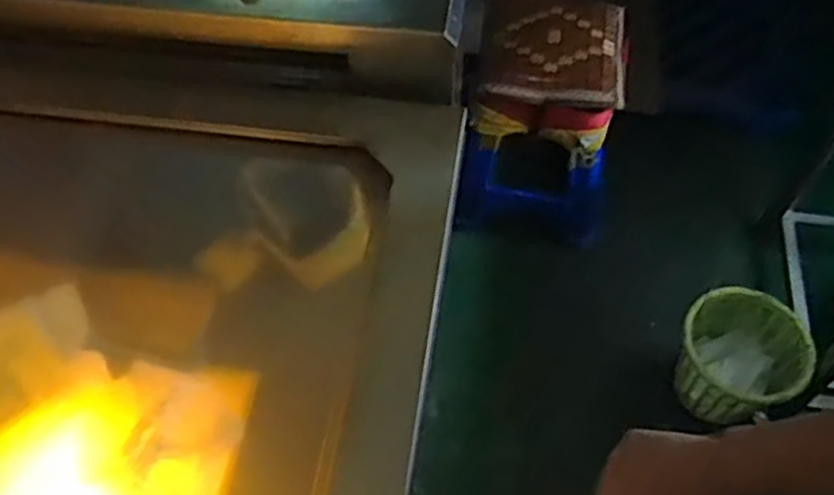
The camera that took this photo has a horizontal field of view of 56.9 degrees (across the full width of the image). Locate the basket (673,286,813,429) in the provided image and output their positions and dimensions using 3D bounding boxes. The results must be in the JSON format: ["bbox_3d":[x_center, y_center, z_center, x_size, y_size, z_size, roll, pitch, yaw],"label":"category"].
[{"bbox_3d":[0.655,0.230,1.596,0.228,0.260,0.254,24,60,15],"label":"basket"}]

